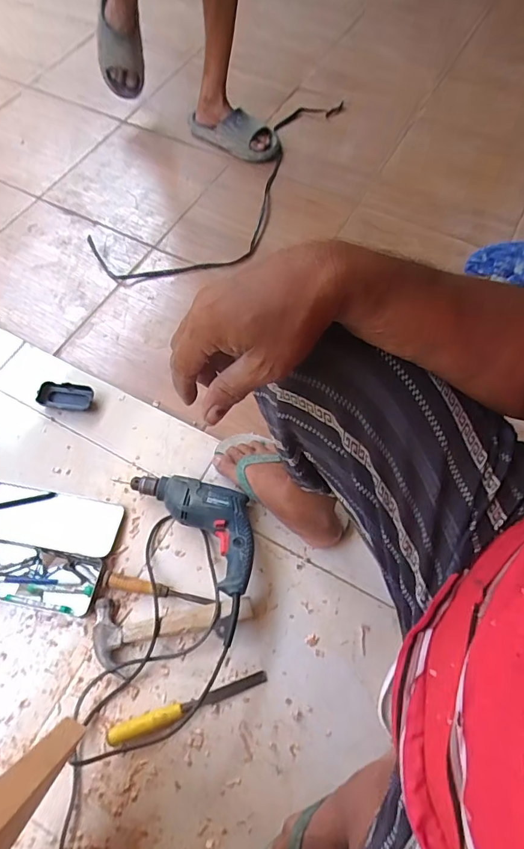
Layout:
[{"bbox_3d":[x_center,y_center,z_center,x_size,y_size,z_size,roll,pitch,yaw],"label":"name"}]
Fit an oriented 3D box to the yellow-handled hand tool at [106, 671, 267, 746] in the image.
[{"bbox_3d":[-0.106,0.416,0.682,0.235,0.021,0.022,-16,65,-8],"label":"yellow-handled hand tool"}]

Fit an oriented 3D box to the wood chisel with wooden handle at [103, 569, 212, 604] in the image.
[{"bbox_3d":[-0.173,0.275,0.762,0.185,0.023,0.023,13,64,6],"label":"wood chisel with wooden handle"}]

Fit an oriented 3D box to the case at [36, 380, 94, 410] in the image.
[{"bbox_3d":[-0.392,-0.056,0.928,0.107,0.022,0.052,7,64,3],"label":"case"}]

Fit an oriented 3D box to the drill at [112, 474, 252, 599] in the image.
[{"bbox_3d":[-0.113,0.148,0.802,0.304,0.076,0.145,36,69,16],"label":"drill"}]

